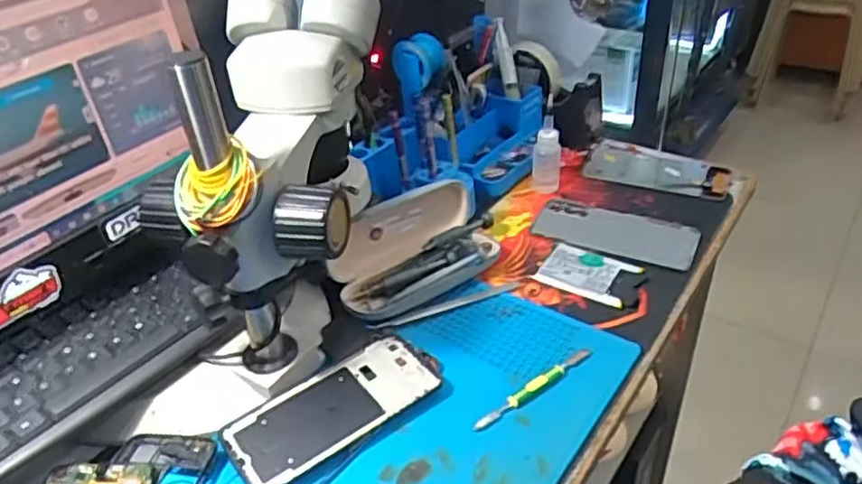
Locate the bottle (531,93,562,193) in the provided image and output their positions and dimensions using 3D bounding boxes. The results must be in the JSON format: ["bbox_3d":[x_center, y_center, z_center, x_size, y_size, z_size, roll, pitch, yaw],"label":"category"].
[{"bbox_3d":[0.128,-0.106,0.733,0.030,0.100,0.033,5,36,13],"label":"bottle"}]

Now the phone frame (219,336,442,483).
[{"bbox_3d":[-0.070,0.127,0.510,0.165,0.014,0.069,-27,41,-29],"label":"phone frame"}]

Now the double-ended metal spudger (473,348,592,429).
[{"bbox_3d":[0.082,0.112,0.522,0.119,0.007,0.013,-27,41,-28],"label":"double-ended metal spudger"}]

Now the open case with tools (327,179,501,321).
[{"bbox_3d":[-0.009,0.000,0.629,0.179,0.072,0.098,-24,40,-26],"label":"open case with tools"}]

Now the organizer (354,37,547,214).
[{"bbox_3d":[0.033,-0.140,0.740,0.120,0.160,0.235,26,45,36],"label":"organizer"}]

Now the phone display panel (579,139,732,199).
[{"bbox_3d":[0.265,-0.089,0.790,0.166,0.011,0.087,17,41,28],"label":"phone display panel"}]

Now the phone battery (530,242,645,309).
[{"bbox_3d":[0.148,0.029,0.634,0.085,0.005,0.061,19,41,29],"label":"phone battery"}]

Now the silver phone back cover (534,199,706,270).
[{"bbox_3d":[0.189,-0.014,0.682,0.156,0.011,0.081,13,39,23],"label":"silver phone back cover"}]

